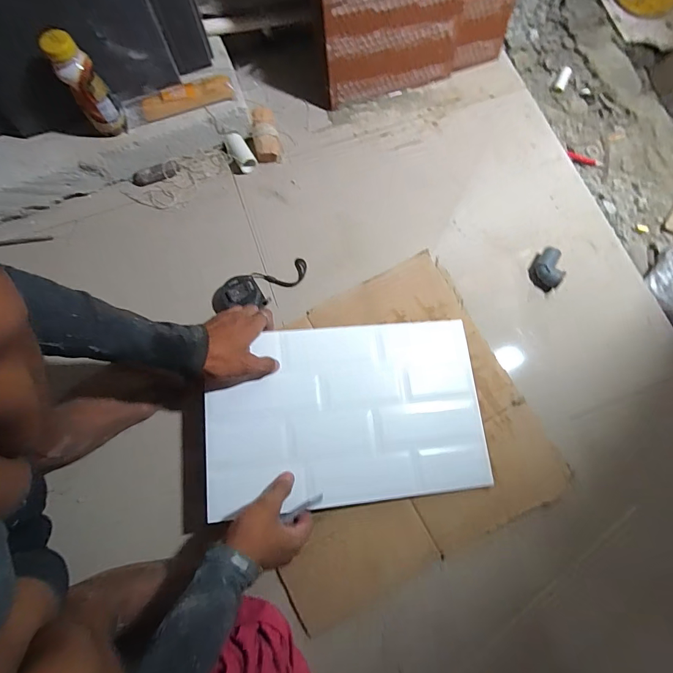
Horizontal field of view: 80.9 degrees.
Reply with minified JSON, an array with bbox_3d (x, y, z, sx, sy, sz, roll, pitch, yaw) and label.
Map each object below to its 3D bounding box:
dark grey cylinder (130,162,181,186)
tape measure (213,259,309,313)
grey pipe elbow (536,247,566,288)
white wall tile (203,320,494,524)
[{"bbox_3d":[-0.321,-0.286,0.700,0.085,0.028,0.021,-22,77,-5],"label":"dark grey cylinder"},{"bbox_3d":[-0.125,-0.079,0.661,0.166,0.033,0.060,-19,76,-12],"label":"tape measure"},{"bbox_3d":[0.351,-0.112,0.648,0.044,0.031,0.059,32,78,8],"label":"grey pipe elbow"},{"bbox_3d":[0.014,0.109,0.573,0.390,0.015,0.249,-4,74,-5],"label":"white wall tile"}]

